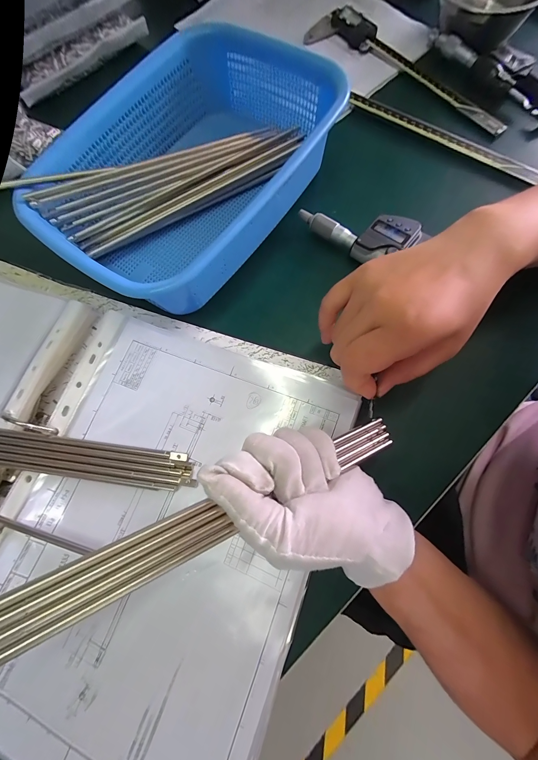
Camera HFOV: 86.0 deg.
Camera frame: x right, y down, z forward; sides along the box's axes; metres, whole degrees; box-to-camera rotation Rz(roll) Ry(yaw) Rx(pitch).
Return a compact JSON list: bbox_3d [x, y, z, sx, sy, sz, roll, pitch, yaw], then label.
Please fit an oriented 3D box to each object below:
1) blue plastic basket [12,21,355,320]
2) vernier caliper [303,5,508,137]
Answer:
[{"bbox_3d":[-0.072,-0.198,0.283,0.179,0.081,0.280,35,78,10],"label":"blue plastic basket"},{"bbox_3d":[0.169,-0.383,0.352,0.280,0.019,0.063,41,81,13],"label":"vernier caliper"}]

